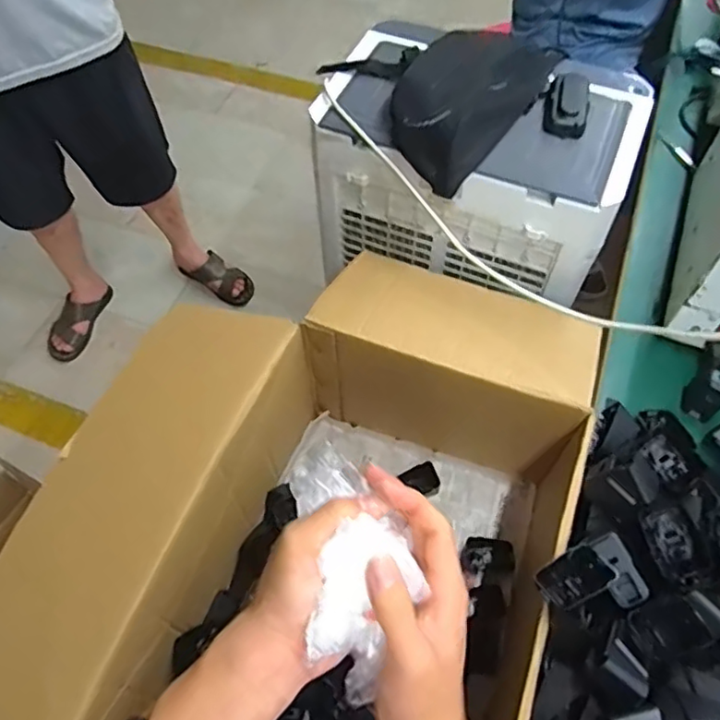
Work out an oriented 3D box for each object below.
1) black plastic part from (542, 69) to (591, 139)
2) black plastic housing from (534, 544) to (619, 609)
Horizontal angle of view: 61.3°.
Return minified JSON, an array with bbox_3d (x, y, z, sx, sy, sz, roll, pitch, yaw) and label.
[{"bbox_3d":[0.282,-0.349,0.829,0.059,0.030,0.111,12,60,9],"label":"black plastic part"},{"bbox_3d":[0.205,0.207,0.580,0.069,0.018,0.042,-27,62,-14],"label":"black plastic housing"}]

